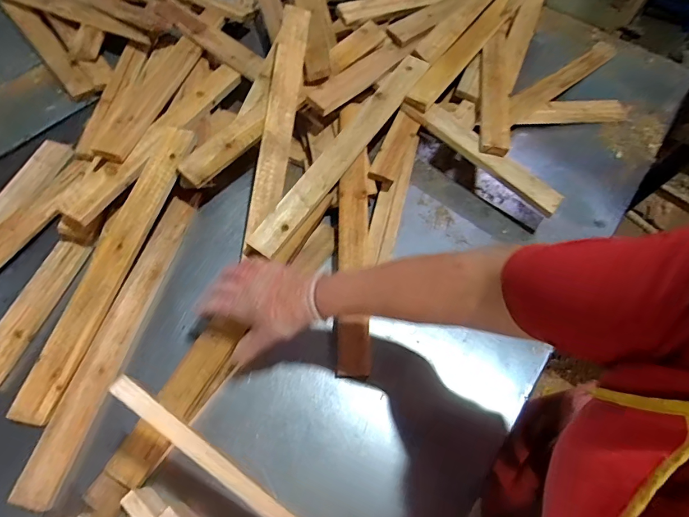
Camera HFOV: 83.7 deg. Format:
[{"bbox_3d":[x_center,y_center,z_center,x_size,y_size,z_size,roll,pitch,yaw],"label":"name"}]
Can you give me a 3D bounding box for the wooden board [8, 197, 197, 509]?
[{"bbox_3d":[-0.345,0.104,0.591,0.058,0.021,0.467,12,63,4],"label":"wooden board"}]

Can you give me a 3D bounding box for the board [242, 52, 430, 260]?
[{"bbox_3d":[0.004,-0.205,0.701,0.056,0.028,0.516,34,69,4],"label":"board"}]

